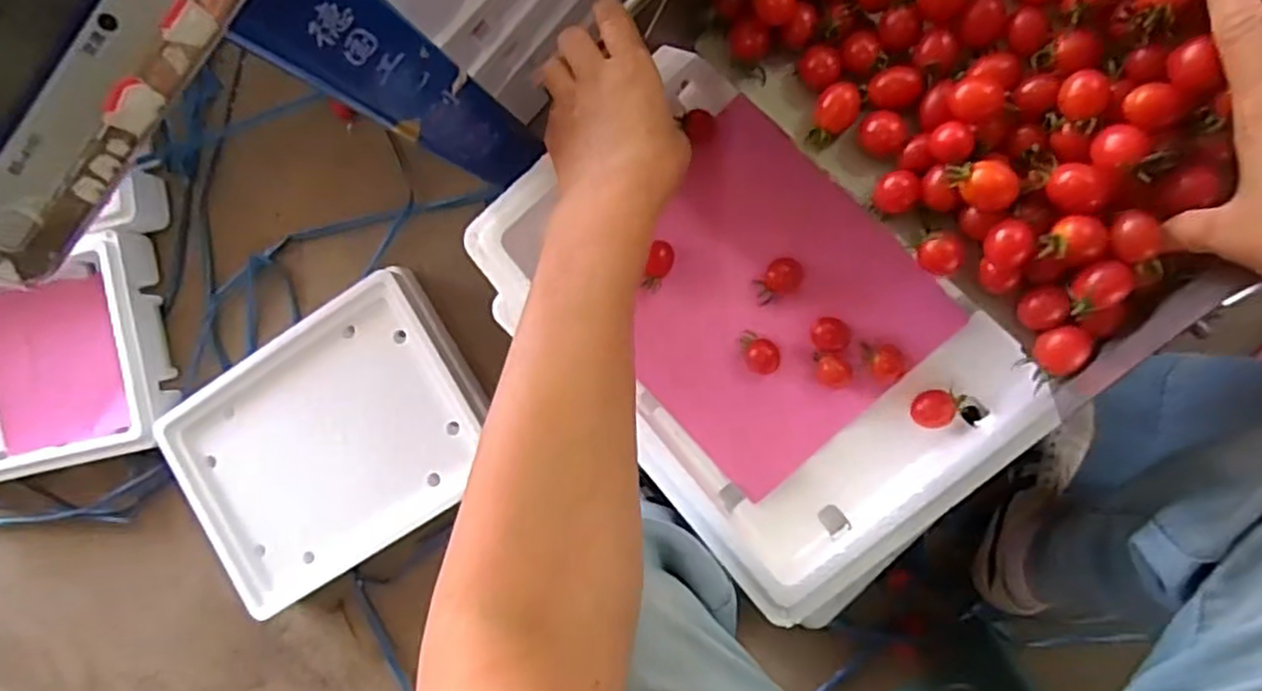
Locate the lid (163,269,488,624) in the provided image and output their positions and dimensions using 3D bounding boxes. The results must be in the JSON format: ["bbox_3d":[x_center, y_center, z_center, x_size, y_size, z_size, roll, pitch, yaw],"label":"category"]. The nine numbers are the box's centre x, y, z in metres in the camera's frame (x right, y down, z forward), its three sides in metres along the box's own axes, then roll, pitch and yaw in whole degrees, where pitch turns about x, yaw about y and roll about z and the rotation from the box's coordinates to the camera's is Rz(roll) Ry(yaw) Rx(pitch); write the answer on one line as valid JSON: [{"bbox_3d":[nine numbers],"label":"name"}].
[{"bbox_3d":[-0.338,0.111,0.821,0.350,0.050,0.263,-33,85,8],"label":"lid"}]

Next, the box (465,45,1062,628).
[{"bbox_3d":[0.080,-0.012,0.491,0.228,0.052,0.352,-44,84,7],"label":"box"}]

